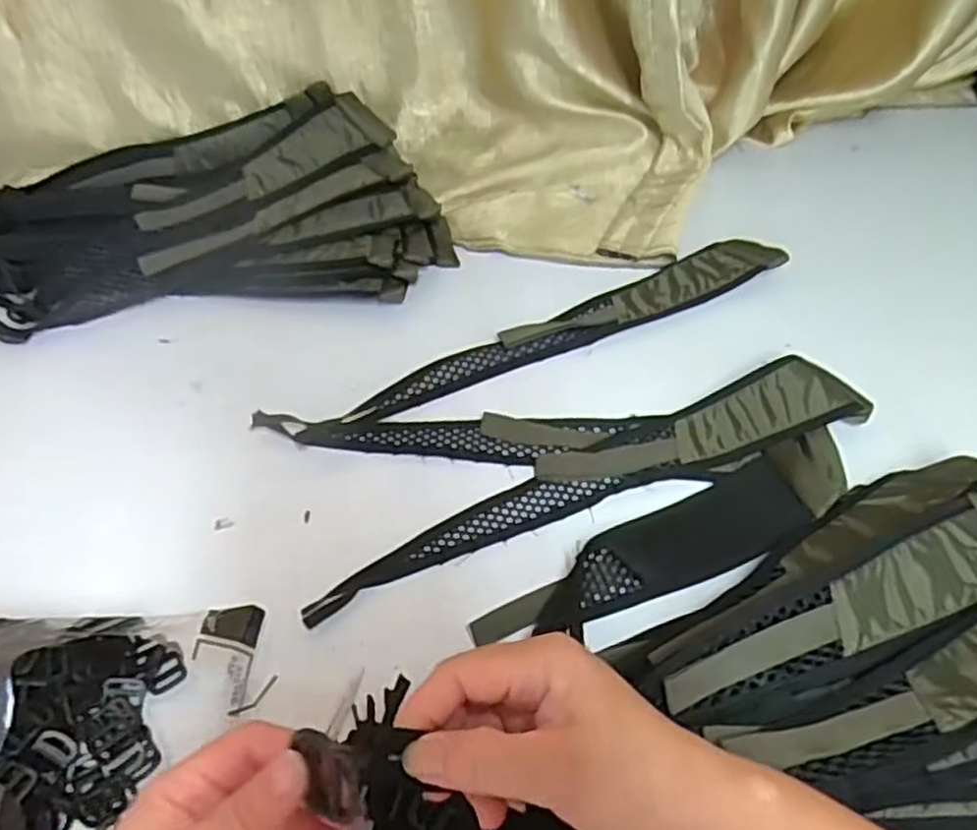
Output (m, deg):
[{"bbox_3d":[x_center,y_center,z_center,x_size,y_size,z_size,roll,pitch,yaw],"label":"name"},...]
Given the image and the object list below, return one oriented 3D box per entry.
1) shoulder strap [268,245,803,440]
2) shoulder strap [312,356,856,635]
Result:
[{"bbox_3d":[0.046,-0.078,0.728,0.528,0.020,0.067,-21,51,-13],"label":"shoulder strap"},{"bbox_3d":[0.082,0.048,0.616,0.469,0.023,0.072,-18,50,-11],"label":"shoulder strap"}]

